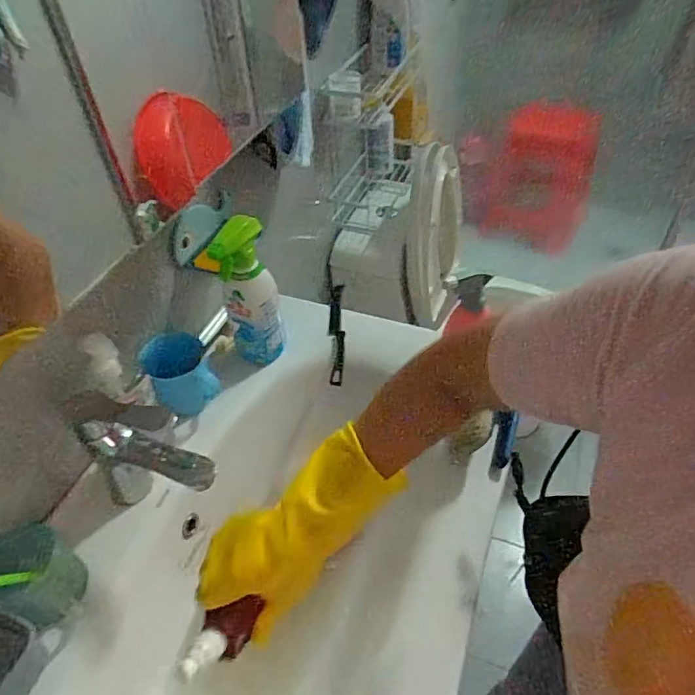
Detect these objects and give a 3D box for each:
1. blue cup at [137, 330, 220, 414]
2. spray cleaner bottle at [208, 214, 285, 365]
[{"bbox_3d":[-0.228,0.034,0.718,0.082,0.096,0.076,-1,47,1],"label":"blue cup"},{"bbox_3d":[-0.135,-0.074,0.739,0.078,0.215,0.063,-4,47,-1],"label":"spray cleaner bottle"}]

